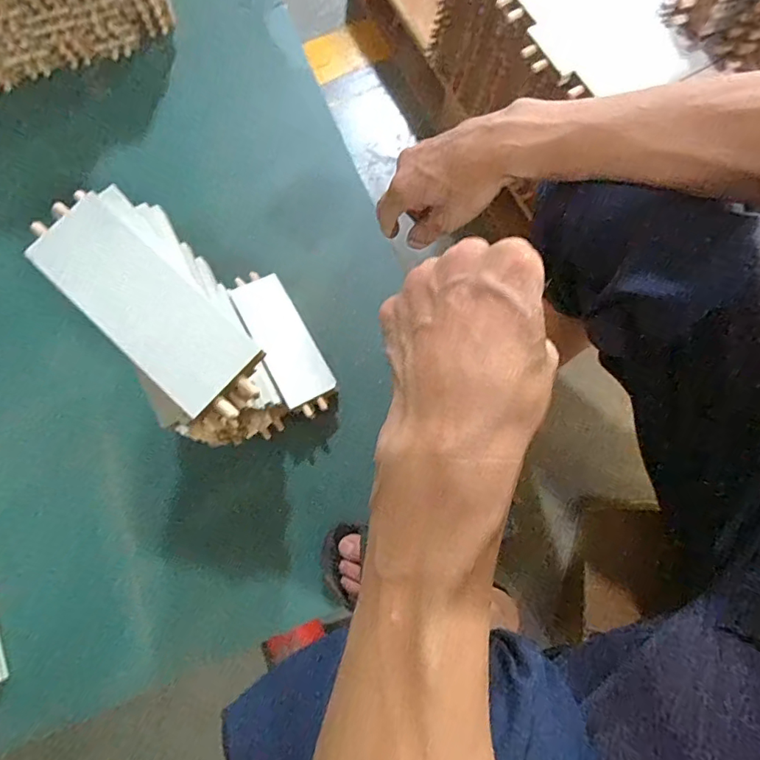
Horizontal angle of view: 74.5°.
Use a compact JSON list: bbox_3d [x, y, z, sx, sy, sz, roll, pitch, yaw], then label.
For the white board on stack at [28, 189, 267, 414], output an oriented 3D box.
[{"bbox_3d":[-0.164,-0.054,0.347,0.195,0.009,0.063,41,83,9],"label":"white board on stack"}]

